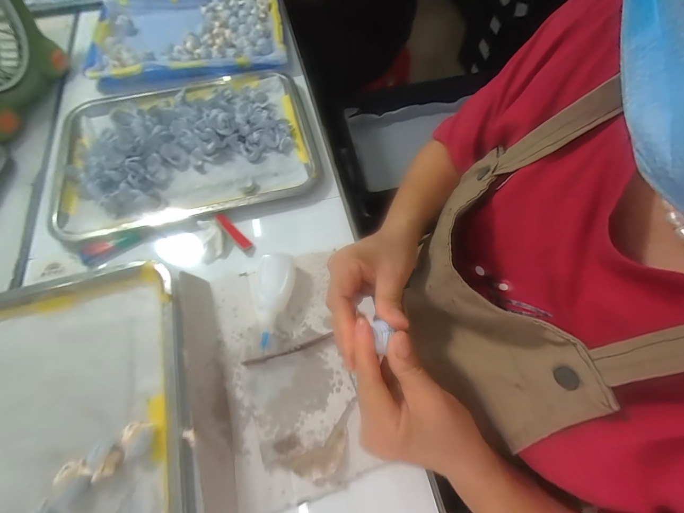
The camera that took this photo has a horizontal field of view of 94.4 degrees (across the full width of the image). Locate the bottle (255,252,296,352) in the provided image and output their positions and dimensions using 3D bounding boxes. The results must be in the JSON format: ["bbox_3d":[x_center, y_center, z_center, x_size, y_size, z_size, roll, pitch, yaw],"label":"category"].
[{"bbox_3d":[-0.073,0.046,0.350,0.044,0.030,0.099,-4,64,-2],"label":"bottle"}]

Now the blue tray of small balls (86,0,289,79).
[{"bbox_3d":[-0.273,-0.410,0.566,0.324,0.028,0.257,-7,64,-4],"label":"blue tray of small balls"}]

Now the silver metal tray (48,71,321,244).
[{"bbox_3d":[-0.220,-0.167,0.445,0.345,0.033,0.266,-13,65,-7],"label":"silver metal tray"}]

